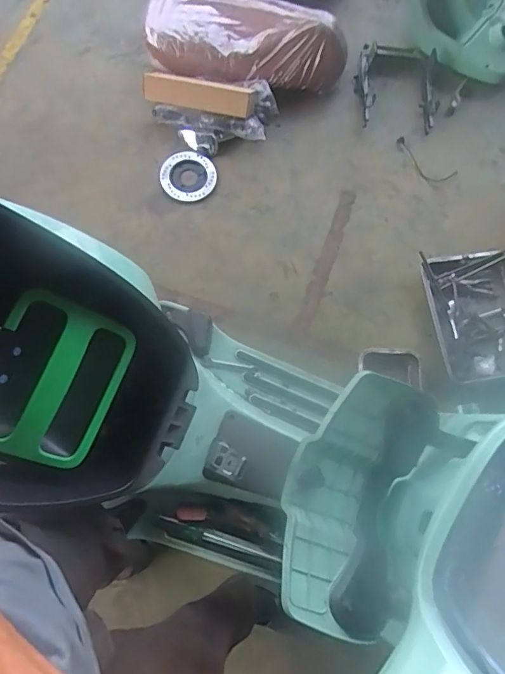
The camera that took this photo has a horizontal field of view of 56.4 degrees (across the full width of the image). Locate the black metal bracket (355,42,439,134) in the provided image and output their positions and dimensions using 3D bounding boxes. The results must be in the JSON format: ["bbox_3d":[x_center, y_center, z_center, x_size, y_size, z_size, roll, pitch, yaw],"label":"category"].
[{"bbox_3d":[0.465,-0.800,1.504,0.269,0.048,0.283,4,77,-1],"label":"black metal bracket"}]

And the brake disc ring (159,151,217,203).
[{"bbox_3d":[-0.195,-0.486,1.424,0.164,0.023,0.154,0,77,-2],"label":"brake disc ring"}]

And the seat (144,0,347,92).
[{"bbox_3d":[-0.018,-0.927,1.458,0.615,0.160,0.289,4,75,-2],"label":"seat"}]

